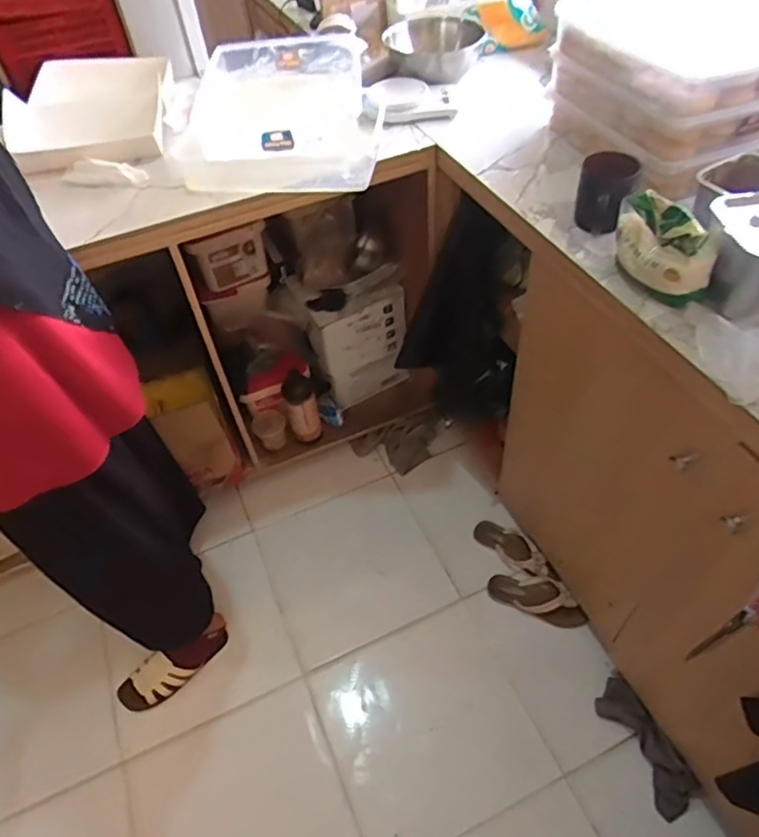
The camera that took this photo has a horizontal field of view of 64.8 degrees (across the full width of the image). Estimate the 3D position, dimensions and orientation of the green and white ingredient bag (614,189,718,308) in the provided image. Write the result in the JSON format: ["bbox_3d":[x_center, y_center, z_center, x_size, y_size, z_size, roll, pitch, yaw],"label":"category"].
[{"bbox_3d":[0.364,-0.222,0.775,0.051,0.105,0.146,-23,52,-14],"label":"green and white ingredient bag"}]

